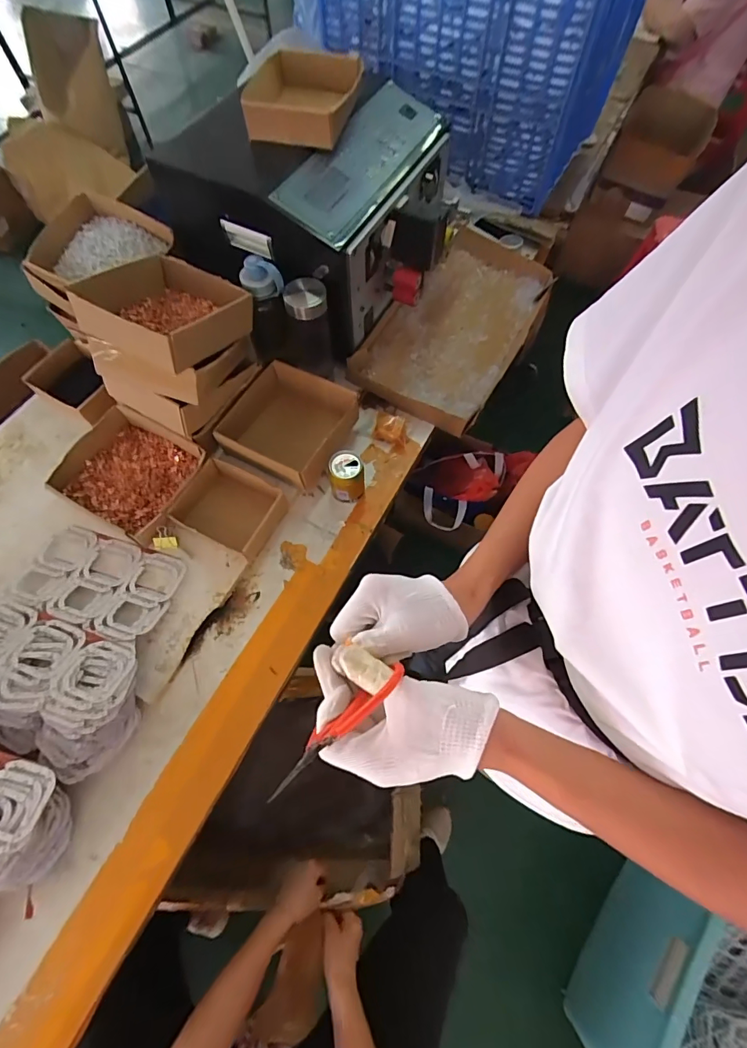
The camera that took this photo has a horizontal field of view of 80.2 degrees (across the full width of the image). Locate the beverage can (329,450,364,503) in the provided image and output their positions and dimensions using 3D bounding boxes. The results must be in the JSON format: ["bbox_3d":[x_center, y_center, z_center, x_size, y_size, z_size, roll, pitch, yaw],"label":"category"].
[{"bbox_3d":[-0.049,-0.086,0.823,0.059,0.085,0.067,-8,65,-3],"label":"beverage can"}]

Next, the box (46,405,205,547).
[{"bbox_3d":[-0.441,-0.090,0.814,0.225,0.055,0.200,26,68,12],"label":"box"}]

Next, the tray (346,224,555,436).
[{"bbox_3d":[0.198,-0.447,0.994,0.282,0.083,0.513,30,69,13],"label":"tray"}]

